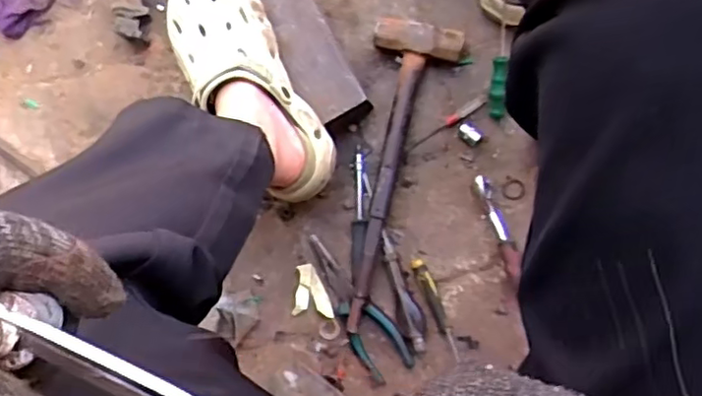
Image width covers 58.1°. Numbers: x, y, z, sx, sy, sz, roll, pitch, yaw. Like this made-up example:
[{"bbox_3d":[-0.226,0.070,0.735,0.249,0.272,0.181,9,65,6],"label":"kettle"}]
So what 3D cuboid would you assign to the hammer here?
[{"bbox_3d":[0.042,-0.025,0.721,0.095,0.041,0.345,14,90,9],"label":"hammer"}]

